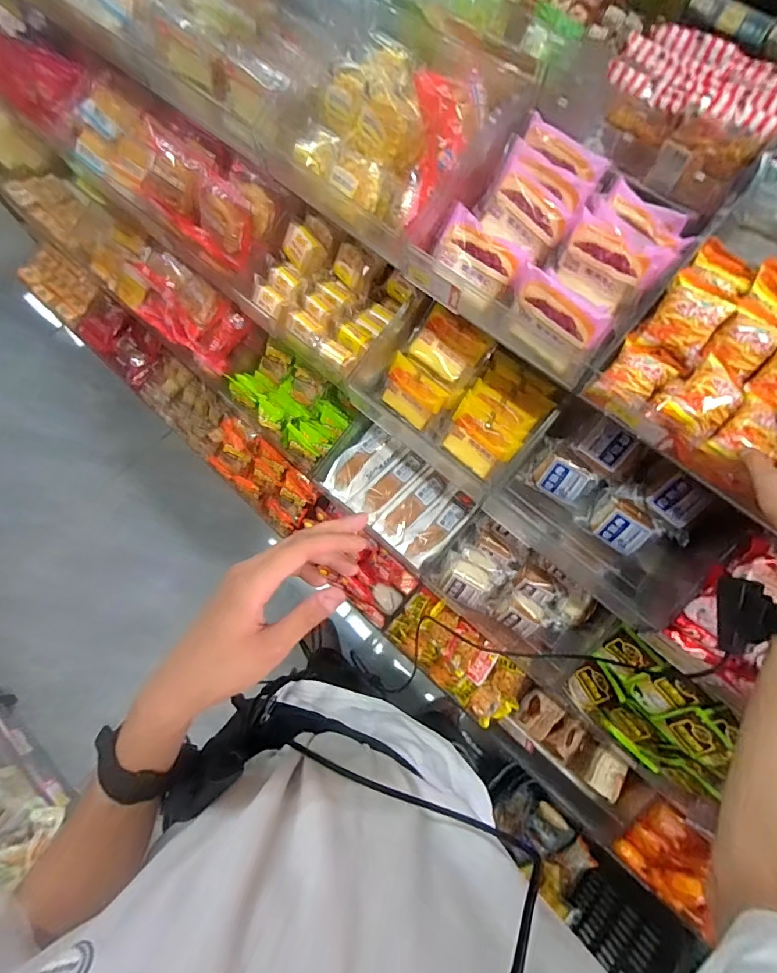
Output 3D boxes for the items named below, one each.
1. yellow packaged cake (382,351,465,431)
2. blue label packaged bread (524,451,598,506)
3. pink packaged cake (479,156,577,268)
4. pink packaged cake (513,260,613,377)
[{"bbox_3d":[0.056,-0.168,0.828,0.132,0.095,0.042,35,34,11],"label":"yellow packaged cake"},{"bbox_3d":[0.307,-0.016,0.781,0.105,0.089,0.039,34,34,12],"label":"blue label packaged bread"},{"bbox_3d":[0.192,-0.379,0.626,0.130,0.038,0.079,43,117,8],"label":"pink packaged cake"},{"bbox_3d":[0.210,-0.217,0.584,0.043,0.091,0.141,-41,76,-13],"label":"pink packaged cake"}]

